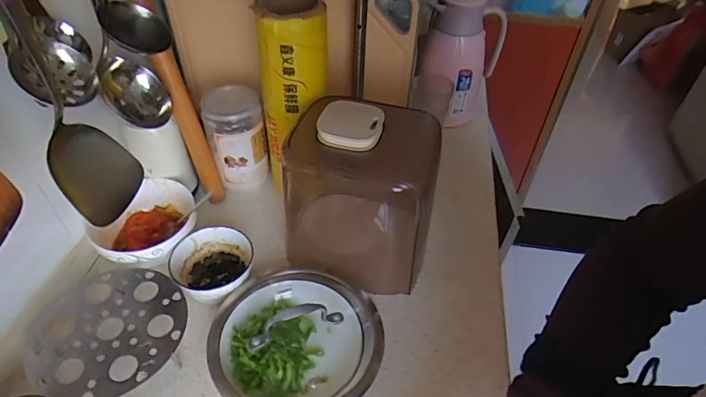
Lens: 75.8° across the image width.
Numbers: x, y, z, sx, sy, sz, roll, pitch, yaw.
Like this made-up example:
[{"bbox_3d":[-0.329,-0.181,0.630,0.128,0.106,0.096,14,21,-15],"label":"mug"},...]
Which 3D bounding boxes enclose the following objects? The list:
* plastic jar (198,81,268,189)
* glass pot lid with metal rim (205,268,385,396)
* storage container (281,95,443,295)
[{"bbox_3d":[-0.185,-0.090,0.735,0.083,0.164,0.077,1,45,-1],"label":"plastic jar"},{"bbox_3d":[-0.070,0.162,0.544,0.202,0.078,0.194,1,45,-1],"label":"glass pot lid with metal rim"},{"bbox_3d":[0.014,-0.010,0.623,0.200,0.219,0.162,13,46,11],"label":"storage container"}]

